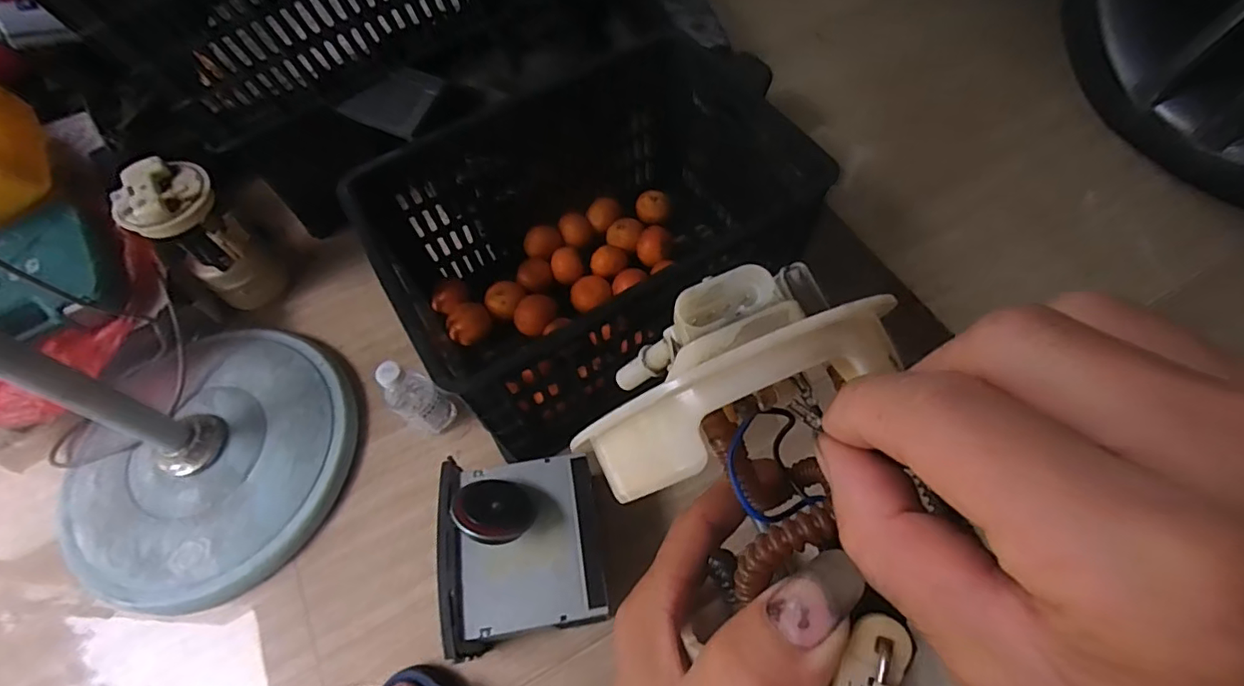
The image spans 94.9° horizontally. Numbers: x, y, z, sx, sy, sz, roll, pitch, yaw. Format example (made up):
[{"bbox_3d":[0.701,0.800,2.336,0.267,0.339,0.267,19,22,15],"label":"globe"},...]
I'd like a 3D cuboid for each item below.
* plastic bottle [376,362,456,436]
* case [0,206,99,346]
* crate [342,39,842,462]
[{"bbox_3d":[-0.276,0.070,0.748,0.065,0.147,0.053,31,69,18],"label":"plastic bottle"},{"bbox_3d":[-0.819,-0.059,0.749,0.240,0.063,0.178,-27,64,-10],"label":"case"},{"bbox_3d":[-0.043,-0.142,0.775,0.493,0.268,0.356,-30,64,-11],"label":"crate"}]

